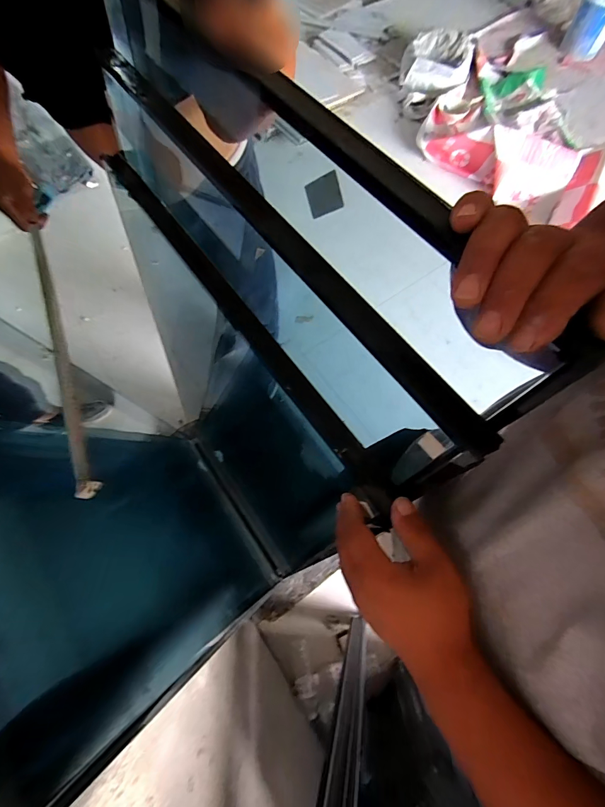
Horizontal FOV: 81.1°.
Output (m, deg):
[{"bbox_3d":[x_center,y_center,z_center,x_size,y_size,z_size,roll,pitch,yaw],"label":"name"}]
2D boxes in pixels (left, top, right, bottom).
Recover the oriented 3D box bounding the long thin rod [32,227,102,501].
[{"bbox_3d":[-0.340,-0.118,0.483,0.018,0.014,0.639,-31,52,-12],"label":"long thin rod"}]

